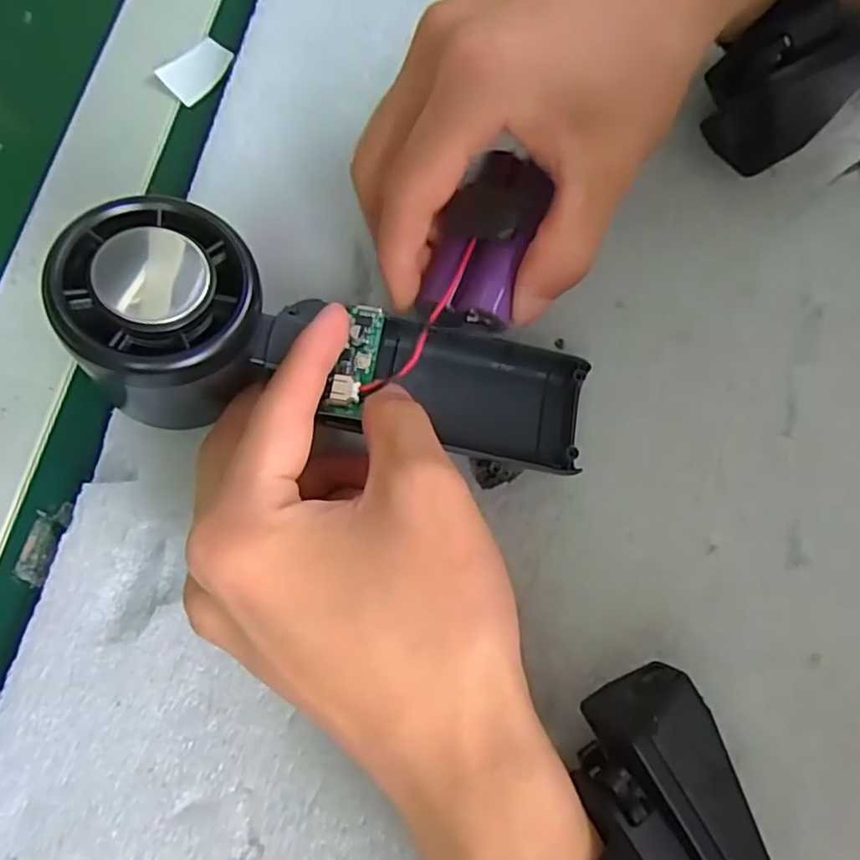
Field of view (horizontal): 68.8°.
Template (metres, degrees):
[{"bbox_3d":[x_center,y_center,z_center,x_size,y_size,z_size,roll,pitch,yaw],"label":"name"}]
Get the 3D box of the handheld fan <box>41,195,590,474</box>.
[{"bbox_3d":[-0.028,-0.021,0.201,0.163,0.034,0.060,12,75,-19],"label":"handheld fan"}]

